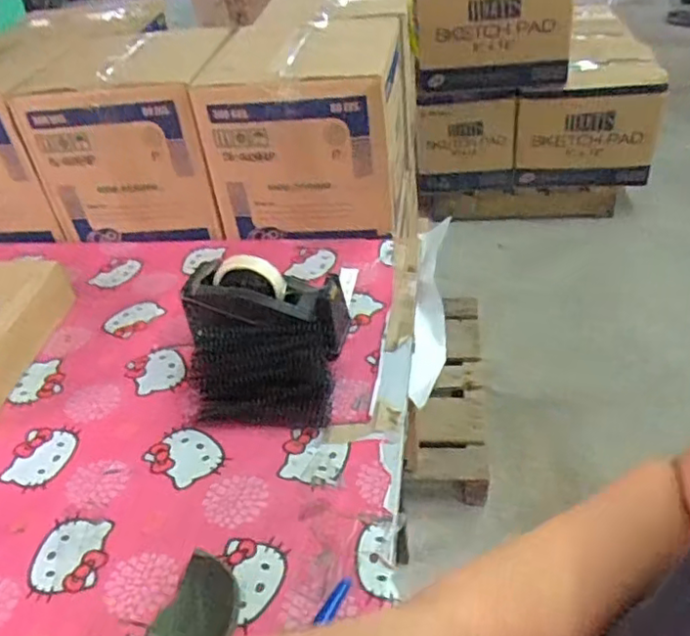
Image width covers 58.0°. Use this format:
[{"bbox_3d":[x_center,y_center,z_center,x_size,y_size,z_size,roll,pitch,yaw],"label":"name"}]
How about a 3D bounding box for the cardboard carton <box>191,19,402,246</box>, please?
[{"bbox_3d":[-0.052,-0.320,1.042,0.287,0.263,0.309,1,40,8],"label":"cardboard carton"}]

